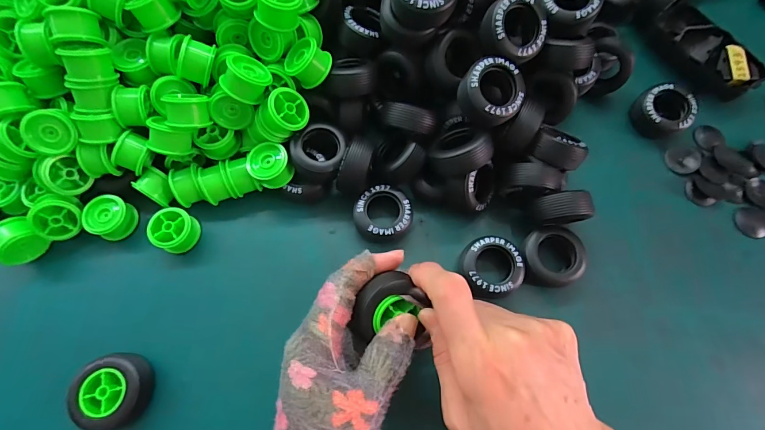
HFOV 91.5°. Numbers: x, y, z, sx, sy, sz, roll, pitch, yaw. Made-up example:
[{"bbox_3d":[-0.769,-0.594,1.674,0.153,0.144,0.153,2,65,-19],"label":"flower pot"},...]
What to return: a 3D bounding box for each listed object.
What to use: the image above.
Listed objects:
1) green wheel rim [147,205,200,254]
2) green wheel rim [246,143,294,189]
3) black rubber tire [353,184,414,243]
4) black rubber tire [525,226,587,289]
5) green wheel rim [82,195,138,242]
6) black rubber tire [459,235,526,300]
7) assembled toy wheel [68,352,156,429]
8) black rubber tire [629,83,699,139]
[{"bbox_3d":[-0.173,0.013,0.310,0.031,0.022,0.033,0,72,1],"label":"green wheel rim"},{"bbox_3d":[-0.093,-0.040,0.311,0.032,0.024,0.031,0,71,1],"label":"green wheel rim"},{"bbox_3d":[0.001,-0.002,0.320,0.048,0.026,0.045,4,72,3],"label":"black rubber tire"},{"bbox_3d":[0.140,0.035,0.308,0.047,0.023,0.046,0,72,1],"label":"black rubber tire"},{"bbox_3d":[-0.230,0.002,0.315,0.031,0.021,0.034,0,71,1],"label":"green wheel rim"},{"bbox_3d":[0.089,0.044,0.307,0.049,0.026,0.048,0,72,1],"label":"black rubber tire"},{"bbox_3d":[-0.193,0.129,0.271,0.047,0.028,0.049,0,71,1],"label":"assembled toy wheel"},{"bbox_3d":[0.267,-0.100,0.355,0.042,0.026,0.044,-4,72,0],"label":"black rubber tire"}]

